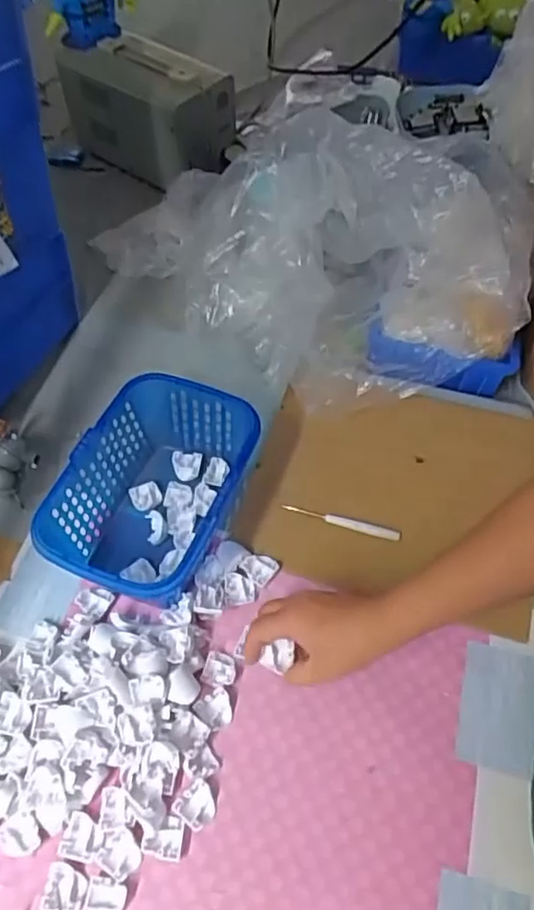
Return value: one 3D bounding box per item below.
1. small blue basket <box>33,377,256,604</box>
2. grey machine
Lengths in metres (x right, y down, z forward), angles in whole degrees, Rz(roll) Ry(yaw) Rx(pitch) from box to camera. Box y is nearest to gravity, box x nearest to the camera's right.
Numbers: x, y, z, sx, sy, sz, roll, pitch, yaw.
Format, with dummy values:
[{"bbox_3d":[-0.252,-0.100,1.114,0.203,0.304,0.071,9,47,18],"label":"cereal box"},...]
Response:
[{"bbox_3d":[-0.113,0.042,0.639,0.156,0.107,0.229,22,59,15],"label":"small blue basket"},{"bbox_3d":[-0.178,-0.528,0.961,0.245,0.152,0.129,30,61,19],"label":"grey machine"}]

